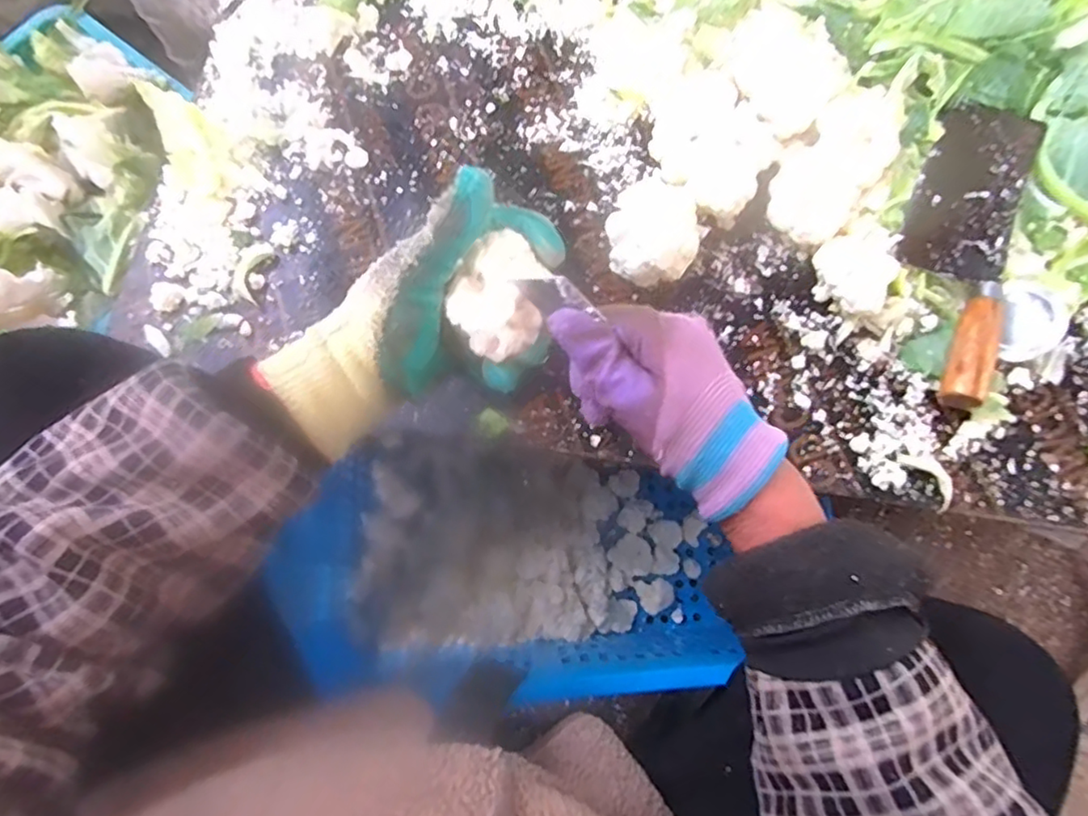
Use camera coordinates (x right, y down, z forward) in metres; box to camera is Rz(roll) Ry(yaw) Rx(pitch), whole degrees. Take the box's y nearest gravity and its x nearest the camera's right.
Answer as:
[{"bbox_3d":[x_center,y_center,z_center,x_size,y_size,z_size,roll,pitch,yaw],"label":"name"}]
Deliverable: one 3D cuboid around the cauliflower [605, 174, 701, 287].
[{"bbox_3d":[0.086,-0.136,0.495,0.069,0.061,0.071,10,75,2],"label":"cauliflower"}]

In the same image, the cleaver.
[{"bbox_3d":[0.342,-0.136,0.505,0.085,0.034,0.271,20,76,4],"label":"cleaver"}]

